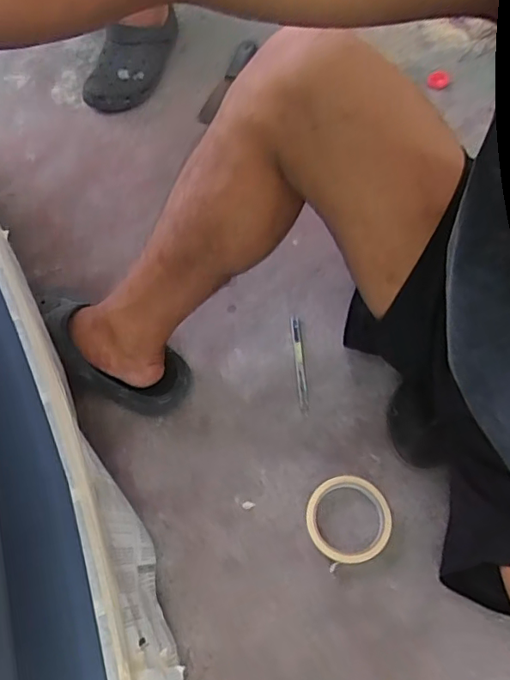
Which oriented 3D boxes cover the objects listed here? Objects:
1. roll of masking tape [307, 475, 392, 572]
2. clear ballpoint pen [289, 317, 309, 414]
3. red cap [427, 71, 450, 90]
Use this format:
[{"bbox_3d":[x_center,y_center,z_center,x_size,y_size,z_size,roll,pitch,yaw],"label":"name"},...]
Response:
[{"bbox_3d":[0.112,0.212,0.625,0.099,0.015,0.097,-1,65,3],"label":"roll of masking tape"},{"bbox_3d":[0.060,0.029,0.715,0.015,0.014,0.138,-5,65,1],"label":"clear ballpoint pen"},{"bbox_3d":[0.323,-0.457,0.929,0.040,0.033,0.009,-4,65,2],"label":"red cap"}]

